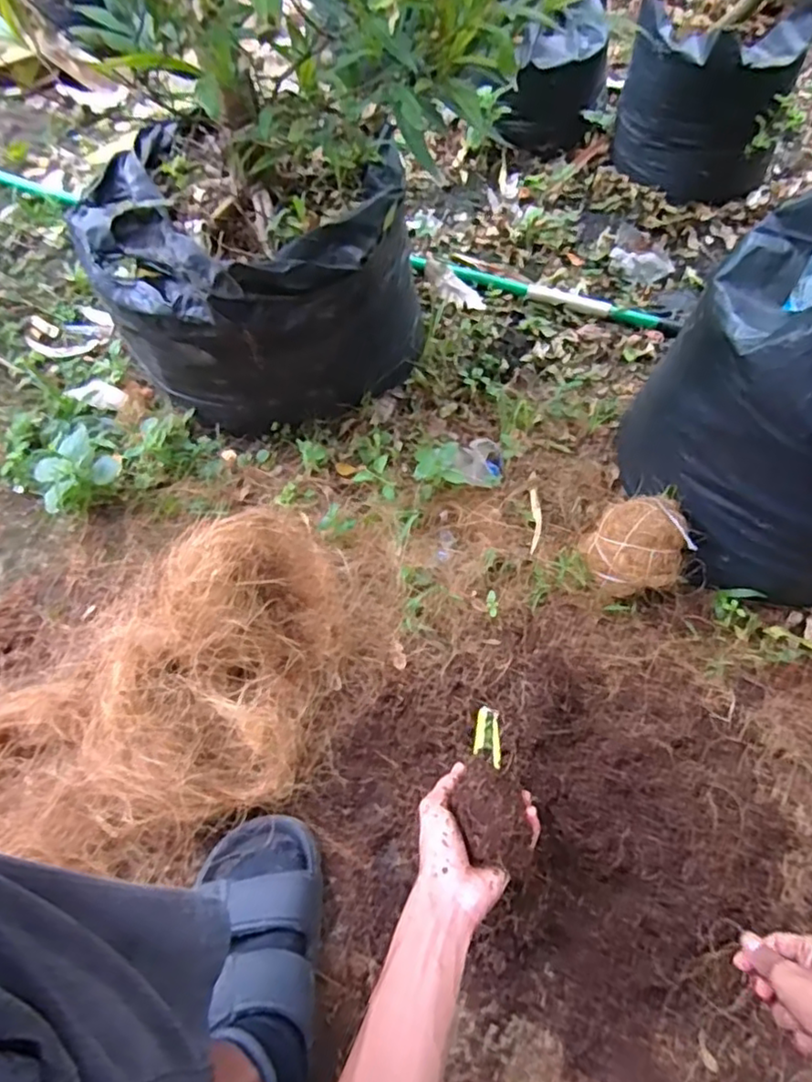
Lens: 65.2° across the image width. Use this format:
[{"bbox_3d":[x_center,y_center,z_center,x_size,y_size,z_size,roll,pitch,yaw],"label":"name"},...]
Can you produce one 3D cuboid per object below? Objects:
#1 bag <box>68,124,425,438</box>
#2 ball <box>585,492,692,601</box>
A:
[{"bbox_3d":[-0.190,-0.332,0.810,0.352,0.255,0.346,-30,62,-18],"label":"bag"},{"bbox_3d":[0.247,0.008,0.679,0.090,0.092,0.090,-1,60,1],"label":"ball"}]

